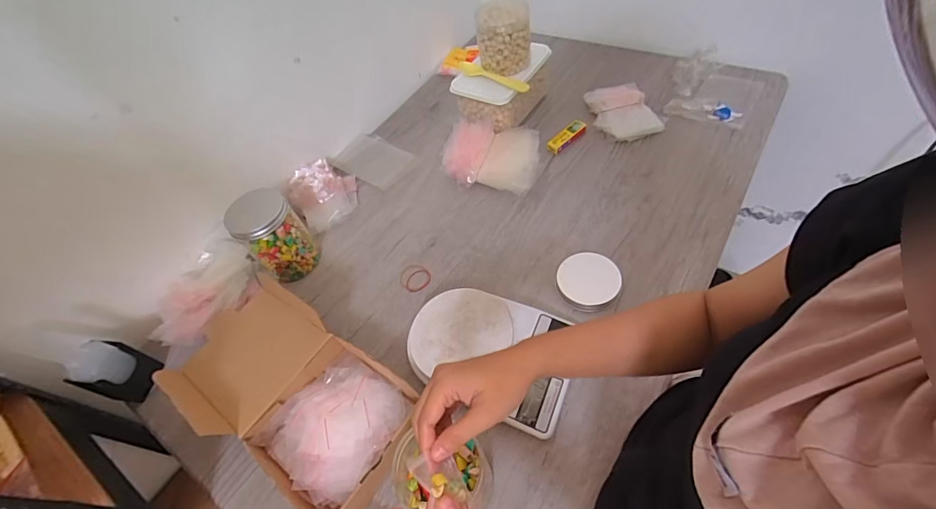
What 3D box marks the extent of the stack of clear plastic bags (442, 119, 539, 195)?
[{"bbox_3d":[0.049,-0.183,0.750,0.156,0.068,0.131,10,56,17],"label":"stack of clear plastic bags"}]

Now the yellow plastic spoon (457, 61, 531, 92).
[{"bbox_3d":[0.046,-0.329,0.768,0.156,0.019,0.025,29,64,27],"label":"yellow plastic spoon"}]

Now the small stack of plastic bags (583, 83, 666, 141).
[{"bbox_3d":[0.294,-0.268,0.783,0.112,0.024,0.137,-12,53,2],"label":"small stack of plastic bags"}]

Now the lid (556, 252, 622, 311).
[{"bbox_3d":[0.173,0.038,0.597,0.085,0.016,0.091,-5,54,7],"label":"lid"}]

